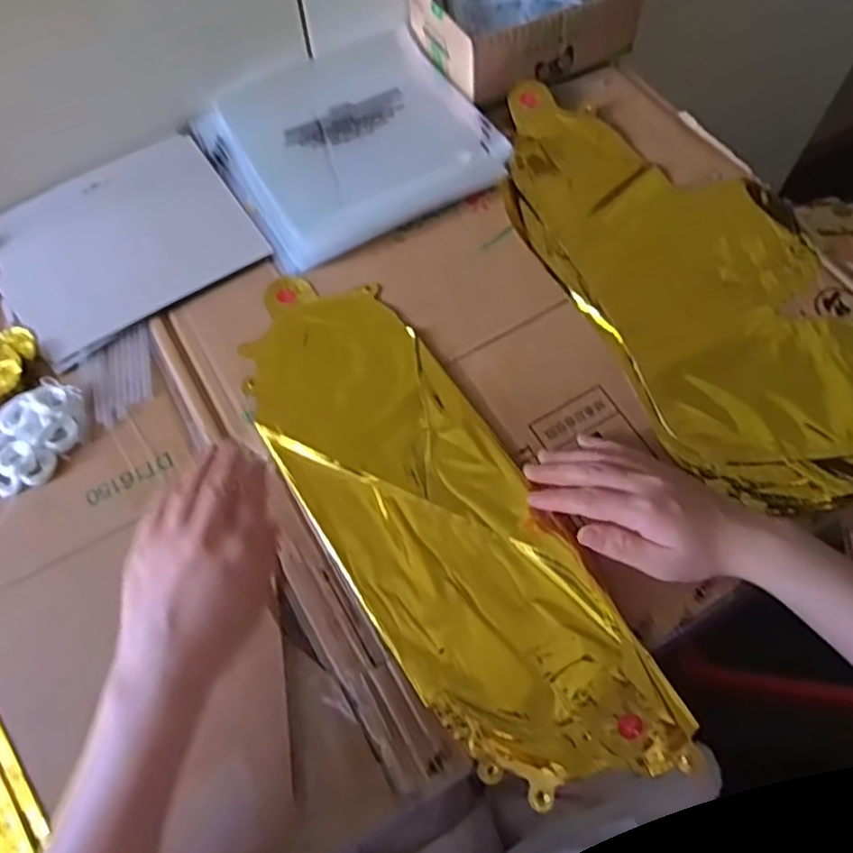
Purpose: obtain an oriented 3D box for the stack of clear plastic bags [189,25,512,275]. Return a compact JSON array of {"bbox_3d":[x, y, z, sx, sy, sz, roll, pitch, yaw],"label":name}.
[{"bbox_3d":[-0.071,-0.260,0.622,0.225,0.018,0.215,-28,69,-11],"label":"stack of clear plastic bags"}]

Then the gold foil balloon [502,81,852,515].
[{"bbox_3d":[0.223,-0.119,0.566,0.218,0.025,0.439,-28,69,-11],"label":"gold foil balloon"}]

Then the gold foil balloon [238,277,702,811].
[{"bbox_3d":[0.001,0.060,0.495,0.142,0.011,0.420,-32,70,-12],"label":"gold foil balloon"}]

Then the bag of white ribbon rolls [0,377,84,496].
[{"bbox_3d":[-0.290,0.006,0.508,0.060,0.012,0.086,26,69,12],"label":"bag of white ribbon rolls"}]

